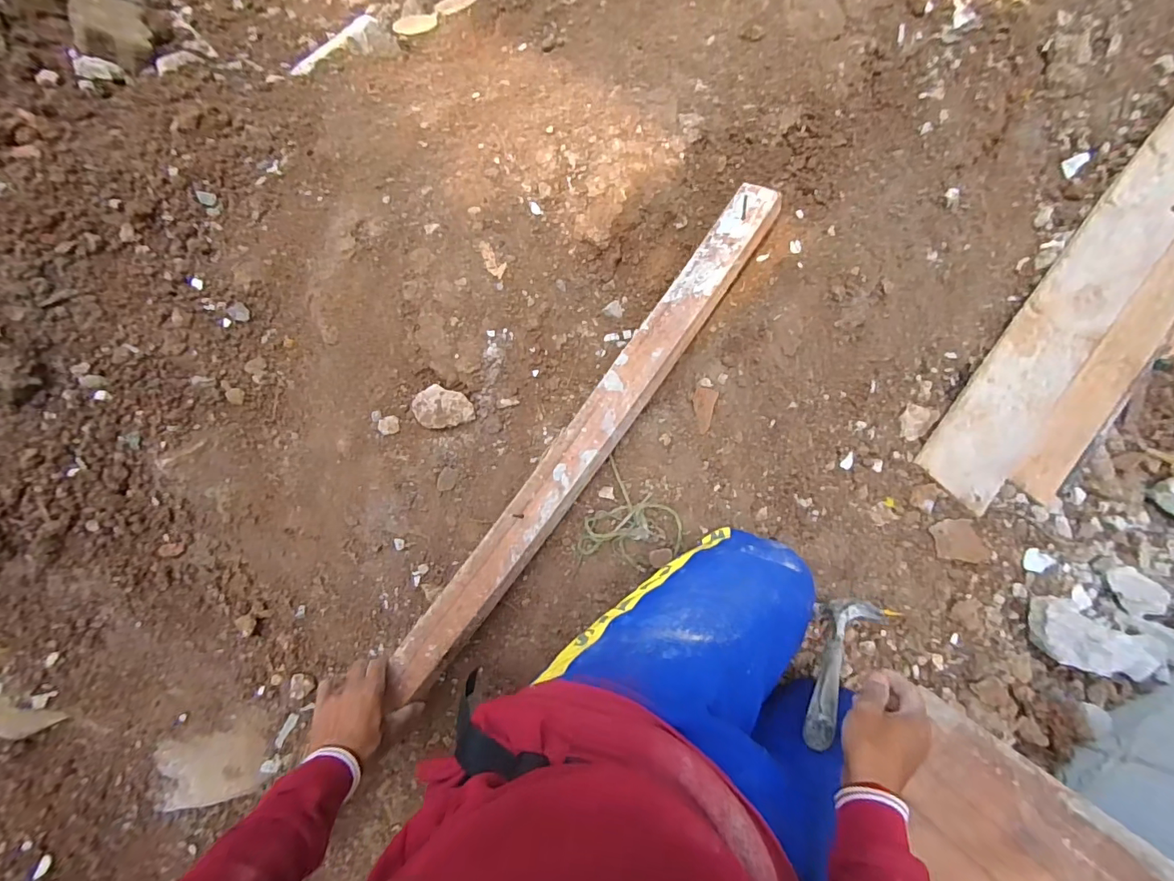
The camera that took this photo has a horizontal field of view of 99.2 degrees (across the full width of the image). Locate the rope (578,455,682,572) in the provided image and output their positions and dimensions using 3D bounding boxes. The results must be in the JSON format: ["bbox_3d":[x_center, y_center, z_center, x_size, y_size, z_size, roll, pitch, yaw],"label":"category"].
[{"bbox_3d":[0.072,0.114,0.694,0.139,0.022,0.130,21,91,-10],"label":"rope"}]

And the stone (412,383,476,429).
[{"bbox_3d":[-0.192,-0.046,0.671,0.076,0.025,0.057,-11,90,-1],"label":"stone"}]

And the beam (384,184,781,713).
[{"bbox_3d":[0.000,-0.002,0.650,0.067,0.025,0.780,36,89,11],"label":"beam"}]

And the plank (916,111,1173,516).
[{"bbox_3d":[1.152,-0.499,0.918,0.243,0.028,1.565,39,87,1],"label":"plank"}]

